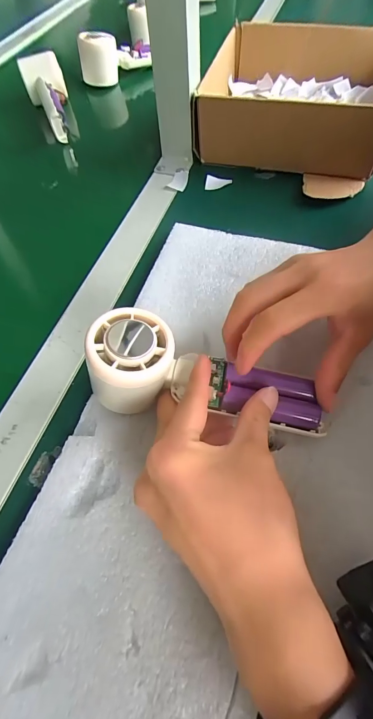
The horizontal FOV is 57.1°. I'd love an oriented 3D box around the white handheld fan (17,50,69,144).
[{"bbox_3d":[-0.191,-0.365,0.479,0.057,0.058,0.137,-19,60,-7],"label":"white handheld fan"}]

